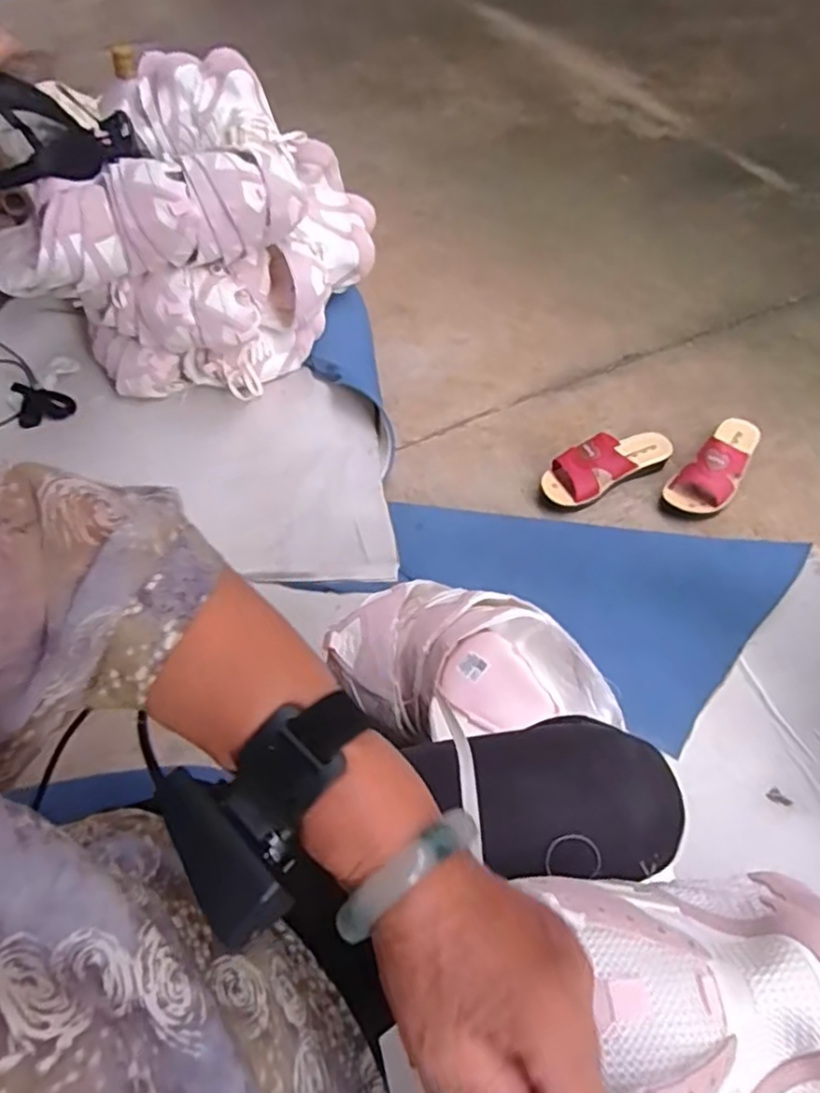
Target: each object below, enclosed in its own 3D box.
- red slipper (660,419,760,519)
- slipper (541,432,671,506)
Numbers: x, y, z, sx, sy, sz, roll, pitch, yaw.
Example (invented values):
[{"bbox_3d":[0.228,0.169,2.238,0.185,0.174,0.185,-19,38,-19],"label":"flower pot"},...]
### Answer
[{"bbox_3d":[0.485,-0.141,1.041,0.091,0.088,0.217,30,61,22],"label":"red slipper"},{"bbox_3d":[0.310,-0.133,1.052,0.218,0.070,0.081,-25,57,-14],"label":"slipper"}]

